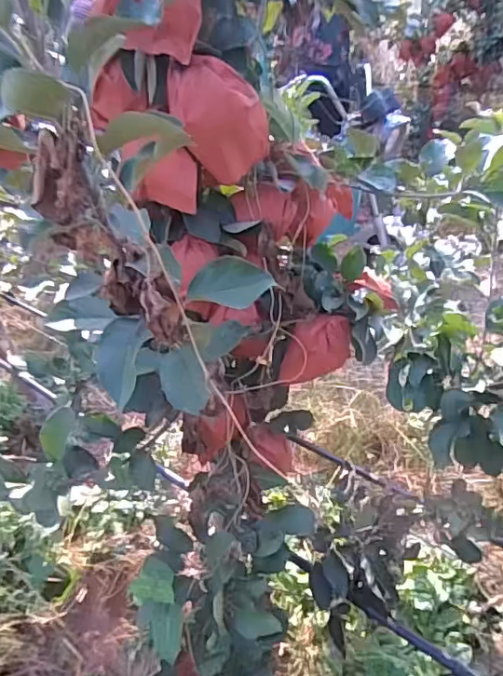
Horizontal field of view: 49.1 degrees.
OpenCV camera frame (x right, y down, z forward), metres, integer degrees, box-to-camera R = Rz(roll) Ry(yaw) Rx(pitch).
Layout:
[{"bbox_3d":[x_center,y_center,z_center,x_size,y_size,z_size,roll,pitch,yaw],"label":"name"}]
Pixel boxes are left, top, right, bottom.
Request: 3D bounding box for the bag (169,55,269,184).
[{"bbox_3d":[-0.036,-0.252,0.642,0.105,0.129,0.063,-5,35,5],"label":"bag"}]

